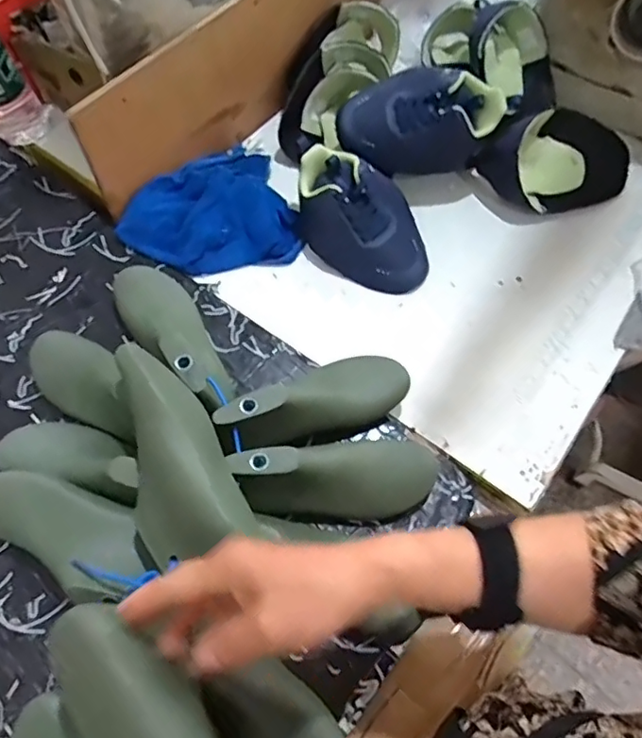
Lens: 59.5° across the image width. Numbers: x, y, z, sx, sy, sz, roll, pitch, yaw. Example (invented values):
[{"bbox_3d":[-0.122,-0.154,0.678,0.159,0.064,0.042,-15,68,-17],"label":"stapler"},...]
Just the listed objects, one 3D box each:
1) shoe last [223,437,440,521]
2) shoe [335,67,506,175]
[{"bbox_3d":[0.018,0.093,0.479,0.177,0.078,0.061,-5,62,-4],"label":"shoe last"},{"bbox_3d":[0.111,-0.289,0.658,0.179,0.083,0.085,-5,62,-4],"label":"shoe"}]

